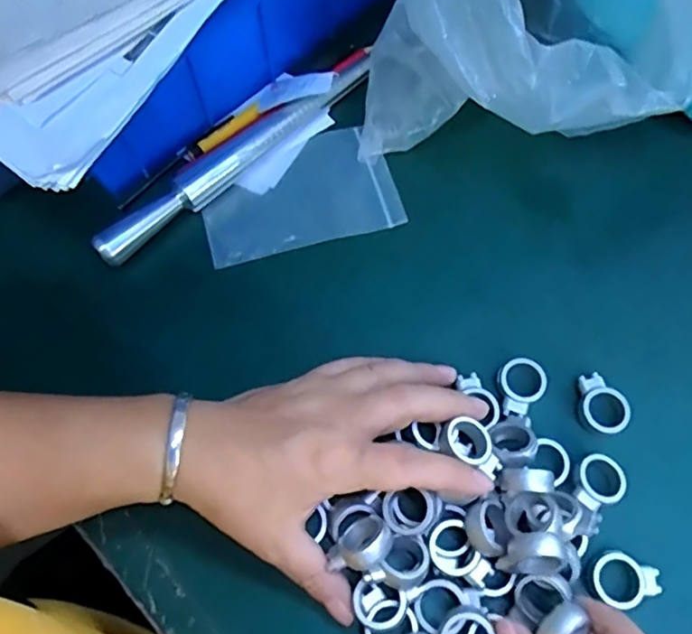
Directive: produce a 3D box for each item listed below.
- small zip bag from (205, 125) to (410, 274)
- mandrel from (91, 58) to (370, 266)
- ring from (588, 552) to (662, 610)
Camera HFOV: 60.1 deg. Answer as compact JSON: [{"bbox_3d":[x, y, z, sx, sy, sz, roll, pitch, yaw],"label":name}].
[{"bbox_3d":[-0.031,-0.080,0.385,0.122,0.004,0.076,-15,70,-4],"label":"small zip bag"},{"bbox_3d":[-0.069,-0.106,0.385,0.211,0.023,0.022,-42,74,-13],"label":"mandrel"},{"bbox_3d":[0.139,0.132,0.299,0.037,0.010,0.025,4,70,3],"label":"ring"}]

